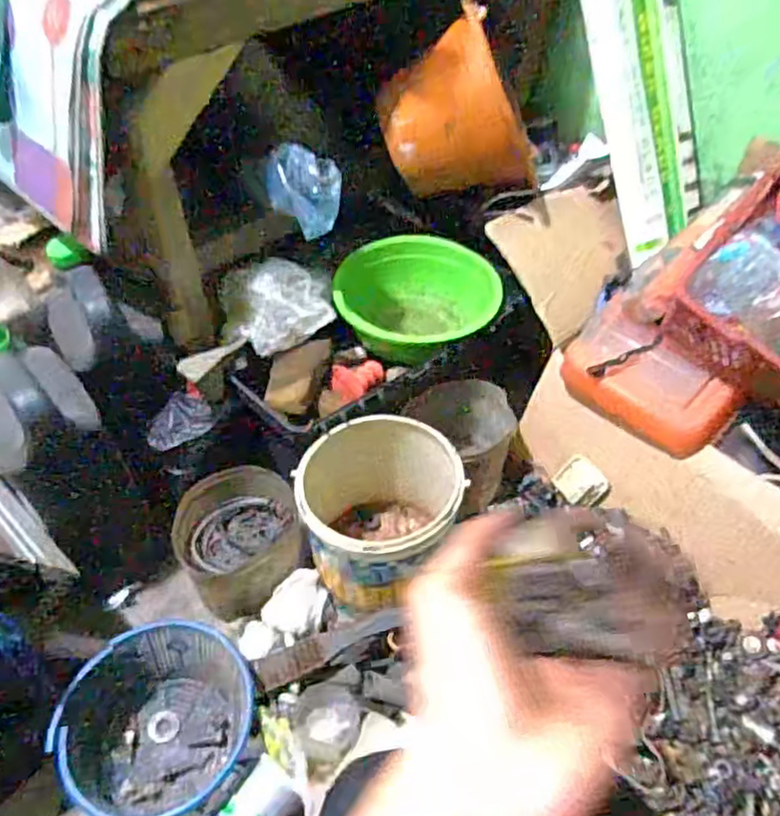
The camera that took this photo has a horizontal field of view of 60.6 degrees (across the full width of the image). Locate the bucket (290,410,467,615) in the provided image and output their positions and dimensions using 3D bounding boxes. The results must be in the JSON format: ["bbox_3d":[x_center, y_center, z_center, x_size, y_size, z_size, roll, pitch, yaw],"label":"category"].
[{"bbox_3d":[-0.018,0.125,0.802,0.180,0.192,0.174,-1,47,1],"label":"bucket"}]

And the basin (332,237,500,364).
[{"bbox_3d":[0.045,-0.138,0.961,0.230,0.124,0.230,-1,47,1],"label":"basin"}]

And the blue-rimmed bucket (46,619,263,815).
[{"bbox_3d":[-0.231,0.323,0.684,0.184,0.107,0.172,-29,53,-24],"label":"blue-rimmed bucket"}]

